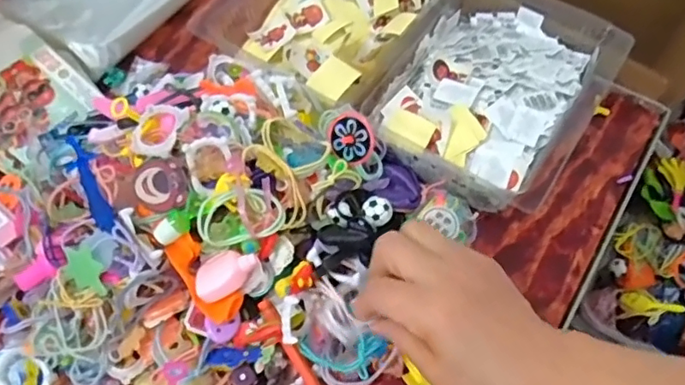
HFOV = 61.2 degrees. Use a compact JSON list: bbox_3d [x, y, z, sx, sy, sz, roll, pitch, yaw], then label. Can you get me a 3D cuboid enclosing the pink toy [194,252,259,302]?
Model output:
[{"bbox_3d":[-0.080,0.053,0.394,0.044,0.020,0.028,-25,63,-14],"label":"pink toy"}]

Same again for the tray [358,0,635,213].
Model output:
[{"bbox_3d":[0.125,-0.086,0.497,0.171,0.053,0.197,32,65,18],"label":"tray"}]

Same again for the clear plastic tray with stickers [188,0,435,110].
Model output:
[{"bbox_3d":[-0.019,-0.176,0.546,0.189,0.053,0.206,34,65,19],"label":"clear plastic tray with stickers"}]

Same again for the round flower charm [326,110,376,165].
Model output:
[{"bbox_3d":[0.008,-0.042,0.443,0.034,0.008,0.038,-46,77,22],"label":"round flower charm"}]

